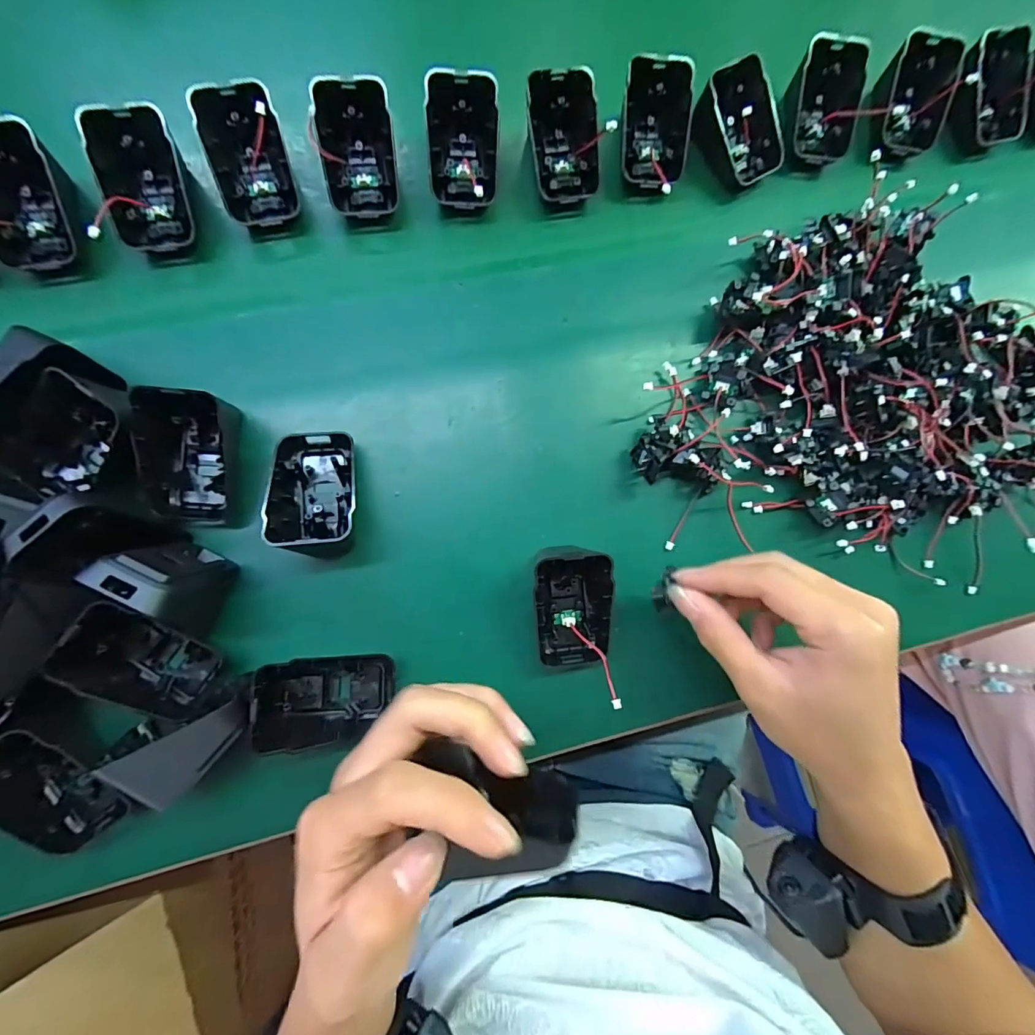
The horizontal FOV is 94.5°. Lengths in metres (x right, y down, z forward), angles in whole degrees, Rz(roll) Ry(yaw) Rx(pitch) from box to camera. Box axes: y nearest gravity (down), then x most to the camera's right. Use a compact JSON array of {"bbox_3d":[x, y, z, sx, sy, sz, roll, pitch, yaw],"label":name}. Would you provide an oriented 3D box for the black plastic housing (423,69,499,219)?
[{"bbox_3d":[-0.035,-0.233,0.303,0.044,0.037,0.066,-4,88,-8],"label":"black plastic housing"}]

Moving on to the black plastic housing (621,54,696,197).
[{"bbox_3d":[0.089,-0.256,0.319,0.046,0.036,0.068,2,87,-8],"label":"black plastic housing"}]

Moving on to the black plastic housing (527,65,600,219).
[{"bbox_3d":[0.028,-0.241,0.310,0.044,0.037,0.067,-9,88,-8],"label":"black plastic housing"}]

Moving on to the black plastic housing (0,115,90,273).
[{"bbox_3d":[-0.275,-0.176,0.264,0.045,0.029,0.069,-11,89,-8],"label":"black plastic housing"}]

